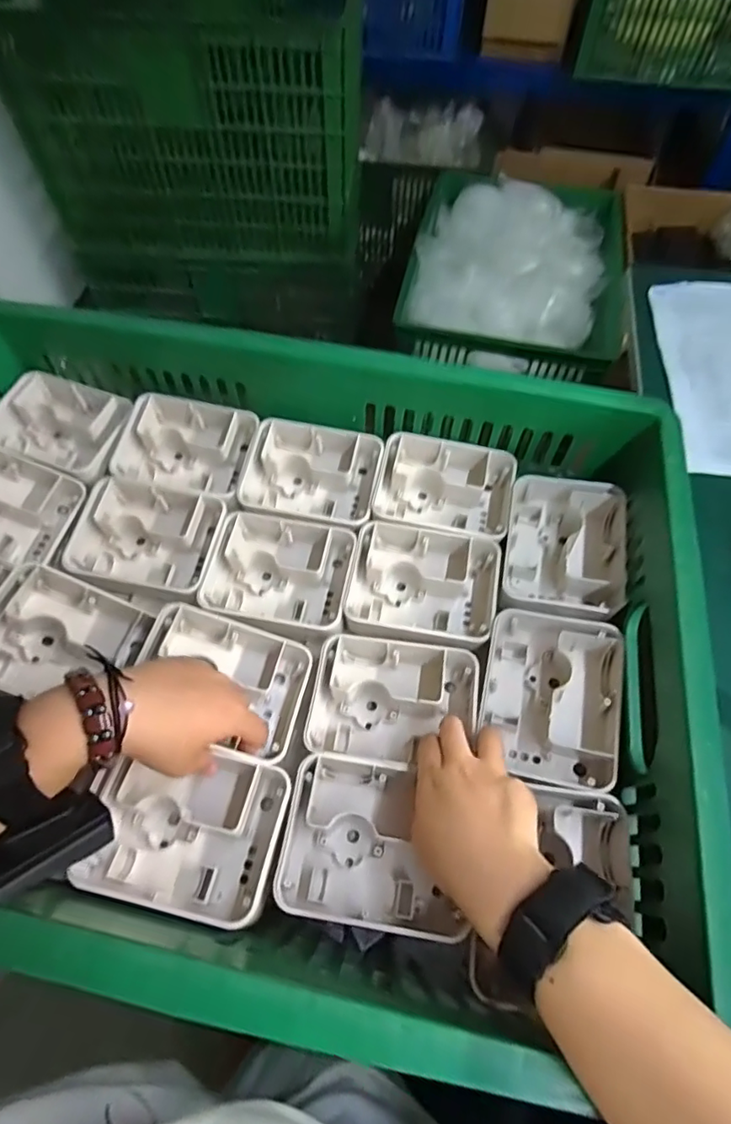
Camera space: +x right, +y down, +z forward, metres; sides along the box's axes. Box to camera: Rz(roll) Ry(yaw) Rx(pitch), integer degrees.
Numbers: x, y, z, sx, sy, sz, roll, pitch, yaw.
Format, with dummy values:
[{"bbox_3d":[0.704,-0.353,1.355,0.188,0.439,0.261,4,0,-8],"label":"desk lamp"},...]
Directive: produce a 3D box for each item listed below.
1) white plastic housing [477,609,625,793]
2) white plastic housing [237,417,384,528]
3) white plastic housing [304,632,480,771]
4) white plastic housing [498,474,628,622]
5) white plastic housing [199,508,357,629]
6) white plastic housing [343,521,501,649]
[{"bbox_3d":[0.146,0.105,0.426,0.102,0.040,0.130,13,61,6],"label":"white plastic housing"},{"bbox_3d":[-0.053,-0.085,0.543,0.129,0.048,0.098,11,61,5],"label":"white plastic housing"},{"bbox_3d":[0.023,0.112,0.436,0.126,0.044,0.105,9,61,4],"label":"white plastic housing"},{"bbox_3d":[0.180,-0.012,0.498,0.102,0.043,0.138,13,61,6],"label":"white plastic housing"},{"bbox_3d":[-0.076,0.008,0.502,0.128,0.040,0.119,10,61,4],"label":"white plastic housing"},{"bbox_3d":[0.050,0.020,0.492,0.132,0.047,0.105,11,61,5],"label":"white plastic housing"}]

